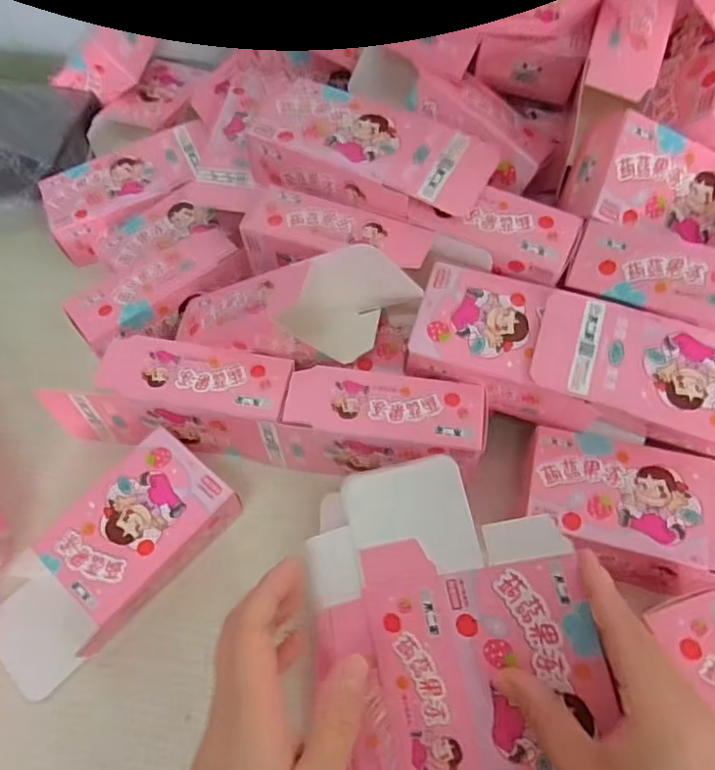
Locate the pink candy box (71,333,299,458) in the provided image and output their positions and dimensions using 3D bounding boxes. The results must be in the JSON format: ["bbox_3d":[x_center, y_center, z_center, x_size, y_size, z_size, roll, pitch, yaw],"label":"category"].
[{"bbox_3d":[-0.116,0.010,0.401,0.140,0.064,0.052,7,60,5],"label":"pink candy box"}]

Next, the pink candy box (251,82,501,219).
[{"bbox_3d":[0.012,-0.160,0.409,0.162,0.044,0.080,22,62,13],"label":"pink candy box"}]

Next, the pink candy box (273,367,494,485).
[{"bbox_3d":[0.018,0.028,0.384,0.128,0.055,0.055,9,60,6],"label":"pink candy box"}]

